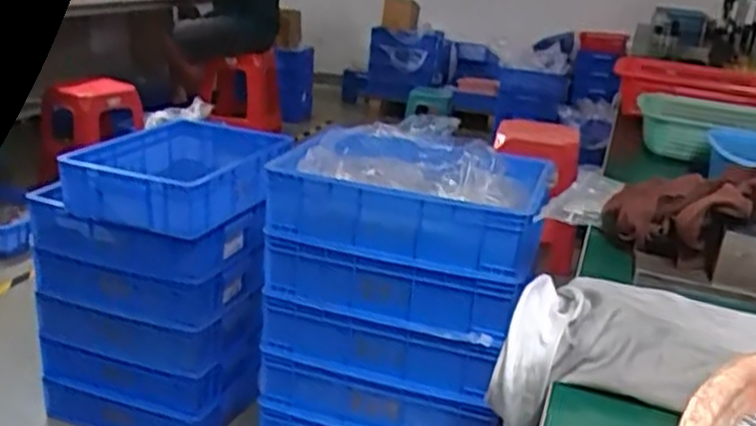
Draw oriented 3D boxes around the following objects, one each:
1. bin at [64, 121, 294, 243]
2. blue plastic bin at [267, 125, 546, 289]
[{"bbox_3d":[-0.373,-0.069,1.444,0.309,0.123,0.334,10,21,18],"label":"bin"},{"bbox_3d":[0.054,-0.027,1.162,0.382,0.120,0.242,8,21,13],"label":"blue plastic bin"}]

